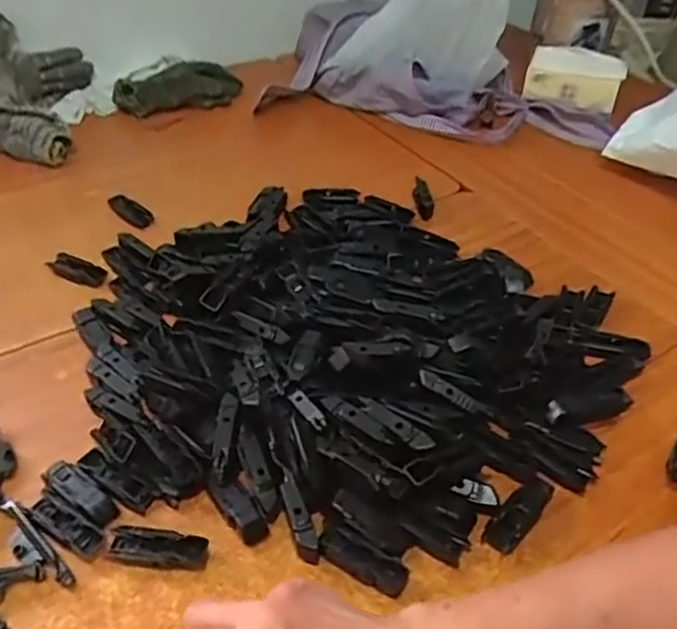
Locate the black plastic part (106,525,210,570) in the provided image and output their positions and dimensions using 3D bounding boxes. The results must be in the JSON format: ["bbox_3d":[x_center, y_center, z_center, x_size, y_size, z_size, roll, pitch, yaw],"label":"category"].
[{"bbox_3d":[-0.121,0.156,0.443,0.065,0.013,0.023,7,41,4],"label":"black plastic part"}]

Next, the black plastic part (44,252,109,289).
[{"bbox_3d":[-0.263,-0.047,0.657,0.063,0.008,0.026,15,42,12],"label":"black plastic part"}]

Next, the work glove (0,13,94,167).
[{"bbox_3d":[-0.411,-0.282,0.851,0.144,0.107,0.202,-3,41,-6],"label":"work glove"}]

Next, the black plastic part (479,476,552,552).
[{"bbox_3d":[0.129,0.138,0.467,0.023,0.012,0.069,33,48,29],"label":"black plastic part"}]

